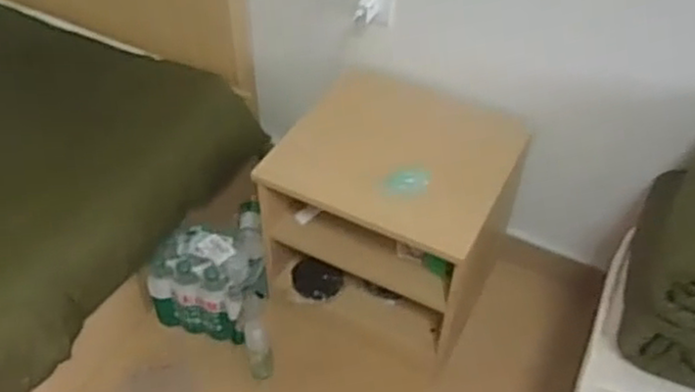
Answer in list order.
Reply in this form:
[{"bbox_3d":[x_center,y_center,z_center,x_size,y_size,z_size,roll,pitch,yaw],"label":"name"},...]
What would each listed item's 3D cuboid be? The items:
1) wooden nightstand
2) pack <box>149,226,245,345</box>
[{"bbox_3d":[0.110,0.033,1.705,0.492,0.476,0.418,21,48,18],"label":"wooden nightstand"},{"bbox_3d":[-0.354,0.207,1.697,0.239,0.215,0.186,5,45,3],"label":"pack"}]

